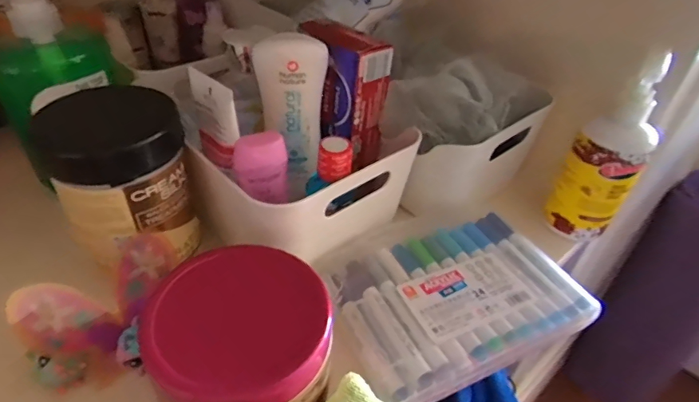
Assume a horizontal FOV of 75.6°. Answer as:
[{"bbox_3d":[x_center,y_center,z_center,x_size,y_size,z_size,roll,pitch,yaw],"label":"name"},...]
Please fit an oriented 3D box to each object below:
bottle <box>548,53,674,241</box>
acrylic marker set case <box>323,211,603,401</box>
[{"bbox_3d":[0.227,-0.036,0.393,0.056,0.151,0.048,29,45,26],"label":"bottle"},{"bbox_3d":[0.079,0.076,0.351,0.182,0.027,0.126,-17,44,-24],"label":"acrylic marker set case"}]

